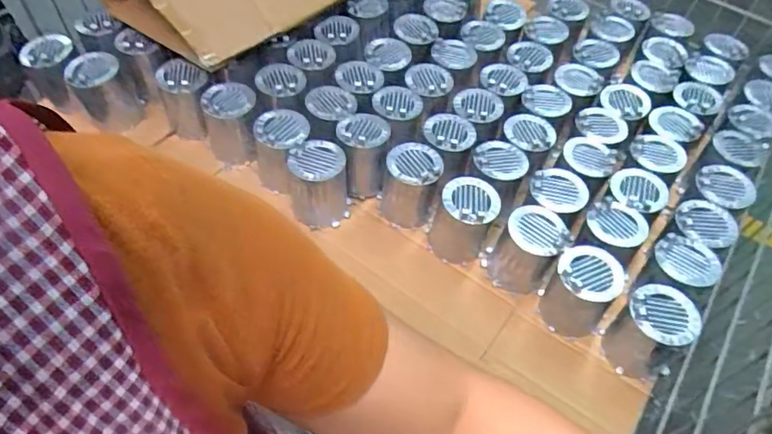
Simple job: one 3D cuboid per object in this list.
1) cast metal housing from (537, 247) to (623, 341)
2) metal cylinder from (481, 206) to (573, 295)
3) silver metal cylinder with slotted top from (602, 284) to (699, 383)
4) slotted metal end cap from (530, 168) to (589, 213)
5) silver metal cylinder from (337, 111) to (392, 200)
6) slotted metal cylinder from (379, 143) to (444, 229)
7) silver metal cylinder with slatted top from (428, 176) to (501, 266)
[{"bbox_3d":[0.282,0.112,0.775,0.083,0.116,0.088,2,53,-3],"label":"cast metal housing"},{"bbox_3d":[0.212,0.050,0.818,0.099,0.112,0.089,23,55,12],"label":"metal cylinder"},{"bbox_3d":[0.366,0.162,0.742,0.095,0.119,0.092,39,60,22],"label":"silver metal cylinder with slotted top"},{"bbox_3d":[0.269,-0.047,0.828,0.088,0.013,0.084,2,53,-3],"label":"slotted metal end cap"},{"bbox_3d":[-0.040,-0.104,0.908,0.088,0.112,0.098,3,53,-2],"label":"silver metal cylinder"},{"bbox_3d":[0.041,-0.049,0.875,0.087,0.117,0.090,10,53,3],"label":"slotted metal cylinder"},{"bbox_3d":[0.121,0.005,0.843,0.094,0.118,0.088,14,53,6],"label":"silver metal cylinder with slatted top"}]

